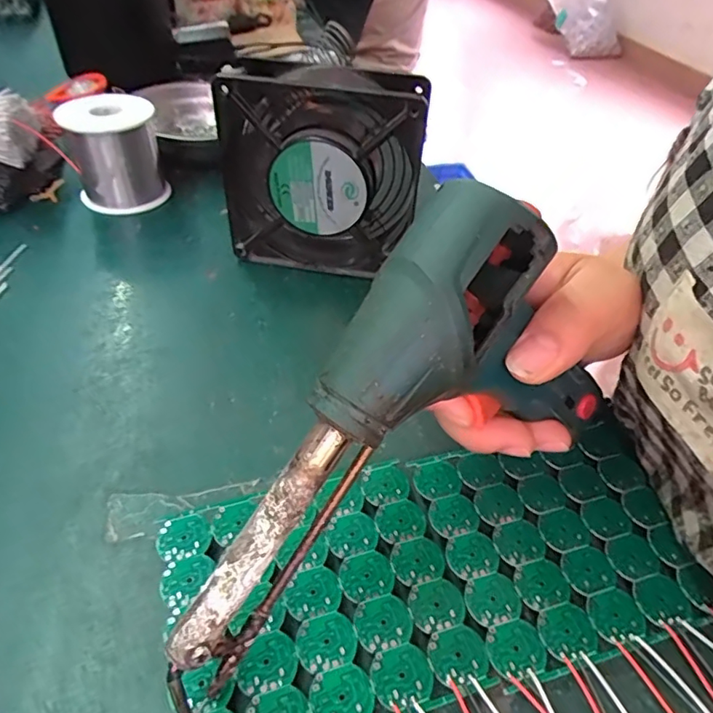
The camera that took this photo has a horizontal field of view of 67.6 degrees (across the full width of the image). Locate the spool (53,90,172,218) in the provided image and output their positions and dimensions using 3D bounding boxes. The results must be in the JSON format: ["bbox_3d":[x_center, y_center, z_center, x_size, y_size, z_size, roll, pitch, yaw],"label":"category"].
[{"bbox_3d":[-0.180,-0.152,0.401,0.064,0.069,0.060,-13,46,-19],"label":"spool"}]

